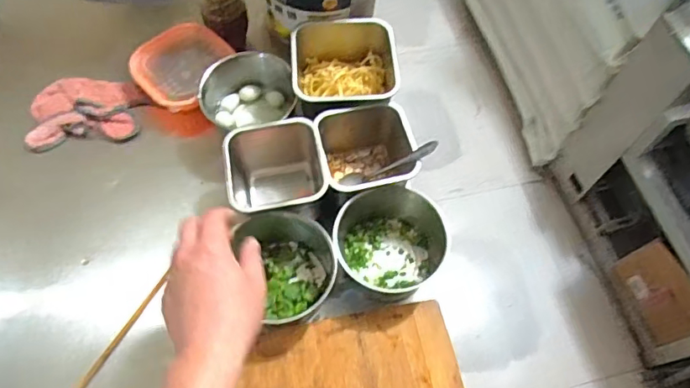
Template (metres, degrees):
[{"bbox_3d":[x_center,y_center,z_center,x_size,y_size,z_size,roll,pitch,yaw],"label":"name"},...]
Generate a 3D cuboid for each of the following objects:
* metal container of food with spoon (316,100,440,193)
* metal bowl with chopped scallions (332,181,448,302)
[{"bbox_3d":[0.028,-0.047,0.674,0.119,0.113,0.114,-16,64,-10],"label":"metal container of food with spoon"},{"bbox_3d":[0.057,0.061,0.637,0.136,0.092,0.121,15,63,6],"label":"metal bowl with chopped scallions"}]

